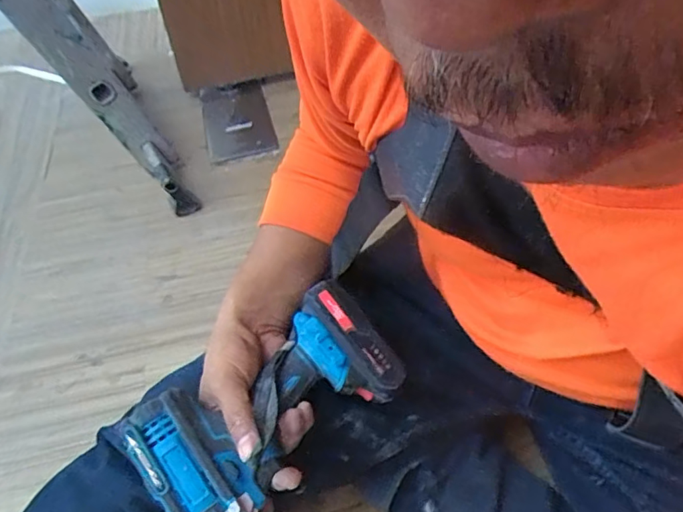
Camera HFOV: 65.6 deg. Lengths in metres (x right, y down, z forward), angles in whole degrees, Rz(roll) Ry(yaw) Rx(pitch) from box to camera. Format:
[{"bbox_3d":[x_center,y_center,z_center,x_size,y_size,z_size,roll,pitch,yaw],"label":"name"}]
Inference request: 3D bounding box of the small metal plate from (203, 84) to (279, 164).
[{"bbox_3d":[-0.207,-0.267,1.059,0.126,0.015,0.235,-13,48,-6],"label":"small metal plate"}]

